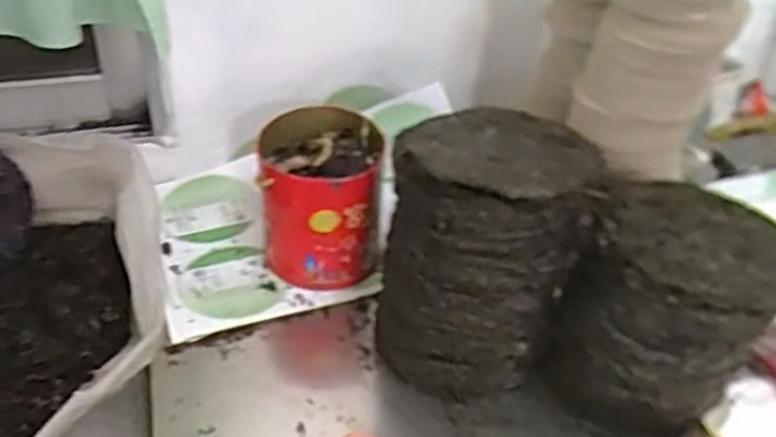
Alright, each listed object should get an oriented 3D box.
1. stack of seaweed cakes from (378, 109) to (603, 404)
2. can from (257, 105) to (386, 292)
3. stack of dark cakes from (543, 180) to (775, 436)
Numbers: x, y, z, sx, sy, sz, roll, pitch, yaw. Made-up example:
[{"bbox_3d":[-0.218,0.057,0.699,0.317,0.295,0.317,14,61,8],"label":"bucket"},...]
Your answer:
[{"bbox_3d":[0.101,0.043,0.830,0.207,0.296,0.178,7,37,6],"label":"stack of seaweed cakes"},{"bbox_3d":[-0.086,-0.012,0.944,0.145,0.207,0.133,2,37,-1],"label":"can"},{"bbox_3d":[0.308,0.103,0.815,0.198,0.243,0.188,28,44,29],"label":"stack of dark cakes"}]

